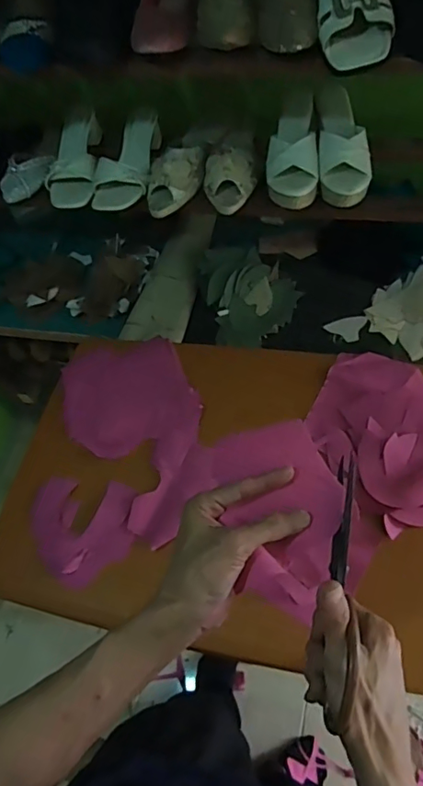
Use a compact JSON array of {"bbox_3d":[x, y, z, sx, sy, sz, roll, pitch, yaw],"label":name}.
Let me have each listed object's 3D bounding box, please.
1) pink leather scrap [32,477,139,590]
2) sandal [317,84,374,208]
[{"bbox_3d":[-0.197,0.205,0.779,0.156,0.006,0.153,1,60,10],"label":"pink leather scrap"},{"bbox_3d":[0.213,-0.403,0.849,0.079,0.061,0.206,-2,75,1],"label":"sandal"}]

